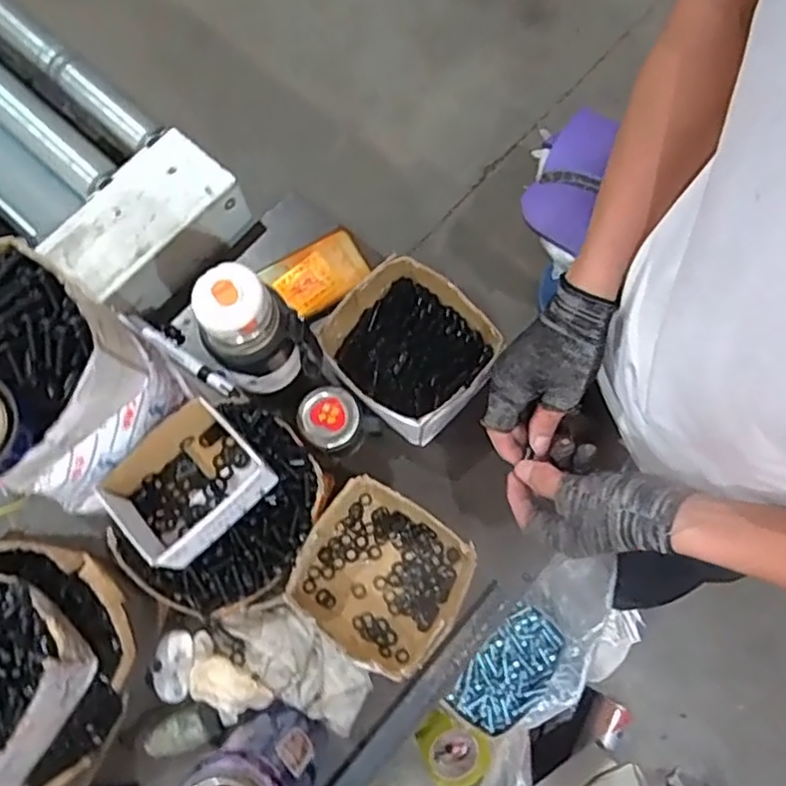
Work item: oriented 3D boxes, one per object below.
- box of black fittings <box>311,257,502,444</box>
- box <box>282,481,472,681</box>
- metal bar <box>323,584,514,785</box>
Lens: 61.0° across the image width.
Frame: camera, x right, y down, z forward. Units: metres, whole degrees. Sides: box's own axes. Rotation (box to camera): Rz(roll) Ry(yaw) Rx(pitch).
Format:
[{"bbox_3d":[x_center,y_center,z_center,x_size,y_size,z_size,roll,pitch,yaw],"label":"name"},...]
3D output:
[{"bbox_3d":[0.014,-0.047,0.672,0.143,0.070,0.170,-37,76,-9],"label":"box of black fittings"},{"bbox_3d":[-0.010,0.170,0.626,0.147,0.077,0.145,35,77,10],"label":"box"},{"bbox_3d":[-0.039,0.354,0.606,0.038,0.025,0.436,40,78,12],"label":"metal bar"}]

